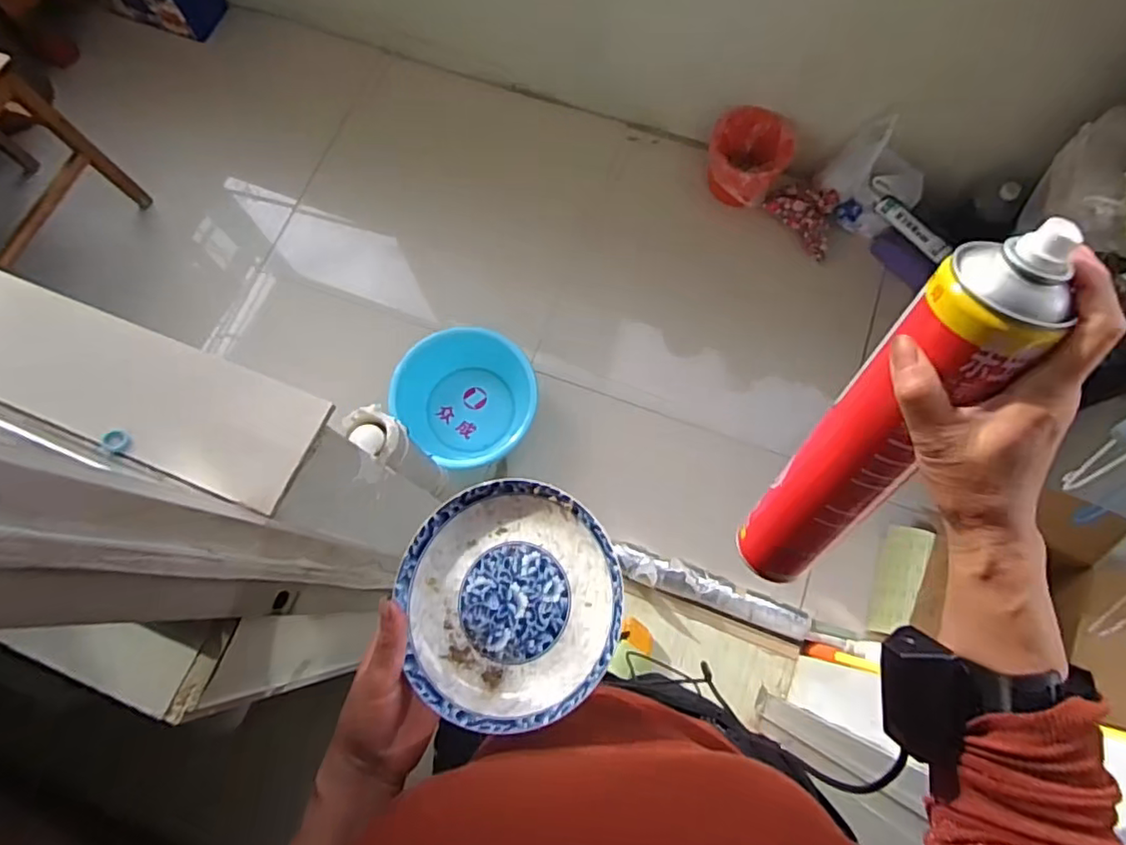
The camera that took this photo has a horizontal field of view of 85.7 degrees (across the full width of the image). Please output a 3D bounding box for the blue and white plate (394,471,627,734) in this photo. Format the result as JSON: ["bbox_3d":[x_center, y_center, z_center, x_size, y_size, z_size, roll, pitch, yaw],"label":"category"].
[{"bbox_3d":[-0.036,0.114,0.396,0.138,0.039,0.148,-1,68,2],"label":"blue and white plate"}]

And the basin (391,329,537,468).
[{"bbox_3d":[-0.231,-0.054,1.478,0.308,0.154,0.342,-40,72,-13],"label":"basin"}]

